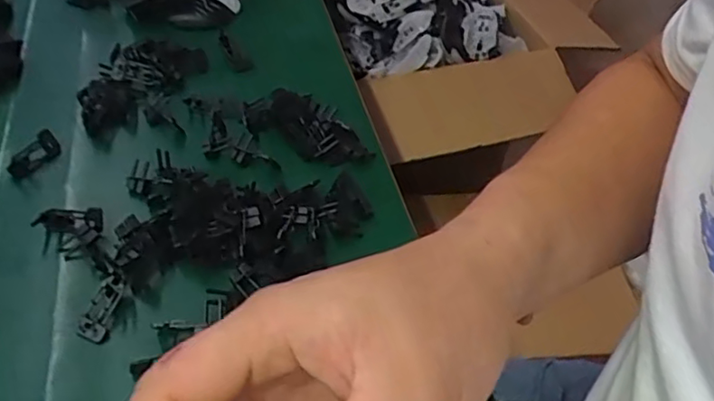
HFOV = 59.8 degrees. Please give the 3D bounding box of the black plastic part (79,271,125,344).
[{"bbox_3d":[-0.158,0.067,0.389,0.017,0.013,0.044,14,66,8],"label":"black plastic part"}]

